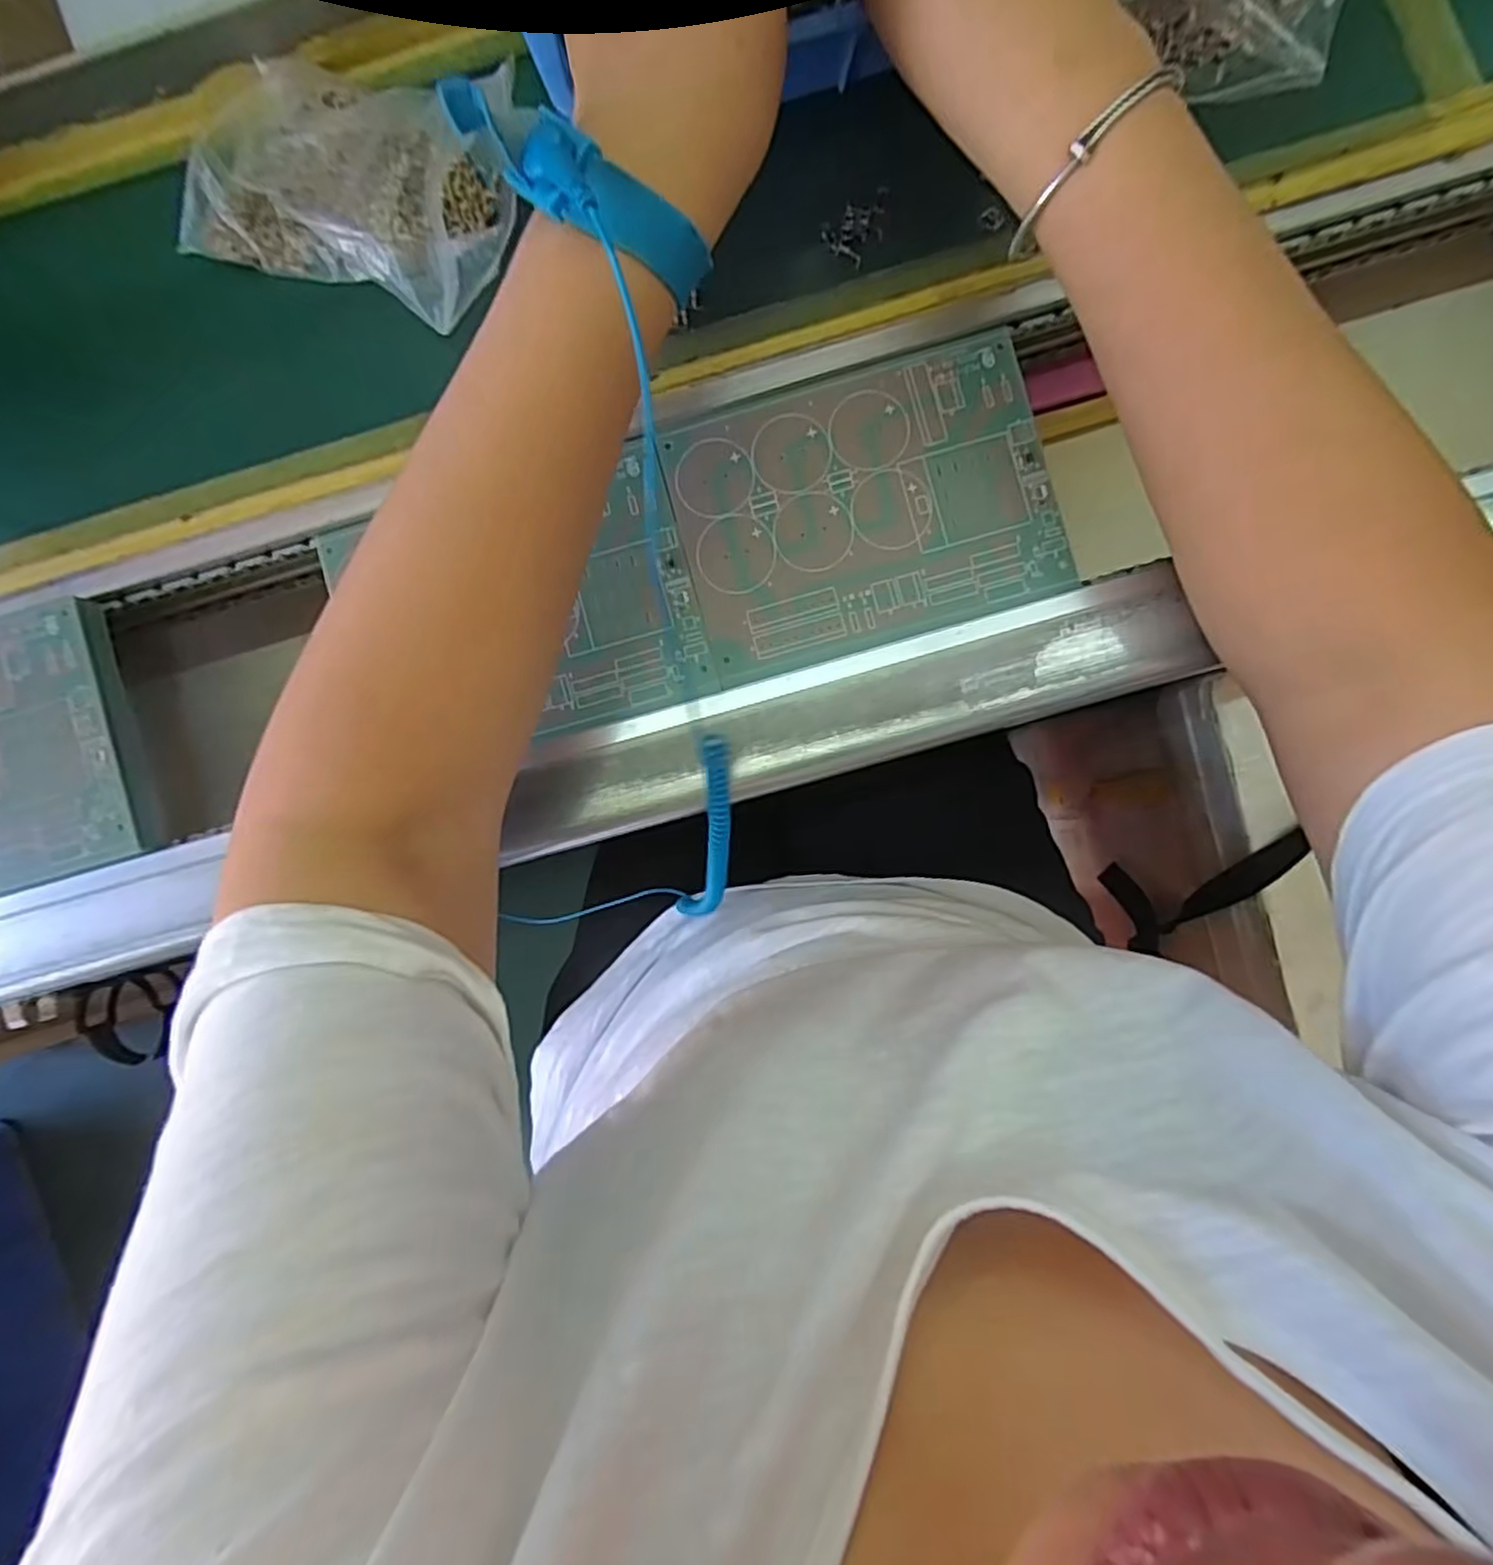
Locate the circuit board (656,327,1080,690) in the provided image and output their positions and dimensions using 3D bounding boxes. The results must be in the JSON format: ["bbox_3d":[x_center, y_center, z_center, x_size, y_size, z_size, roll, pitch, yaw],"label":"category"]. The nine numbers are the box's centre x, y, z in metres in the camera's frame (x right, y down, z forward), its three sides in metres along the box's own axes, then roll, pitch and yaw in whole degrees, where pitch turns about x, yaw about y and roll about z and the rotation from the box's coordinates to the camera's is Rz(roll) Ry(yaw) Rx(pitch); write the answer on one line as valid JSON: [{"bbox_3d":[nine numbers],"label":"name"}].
[{"bbox_3d":[0.054,-0.125,0.335,0.166,0.004,0.123,-16,87,4],"label":"circuit board"}]

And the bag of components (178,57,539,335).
[{"bbox_3d":[-0.173,-0.268,0.327,0.139,0.028,0.096,20,91,4],"label":"bag of components"}]

